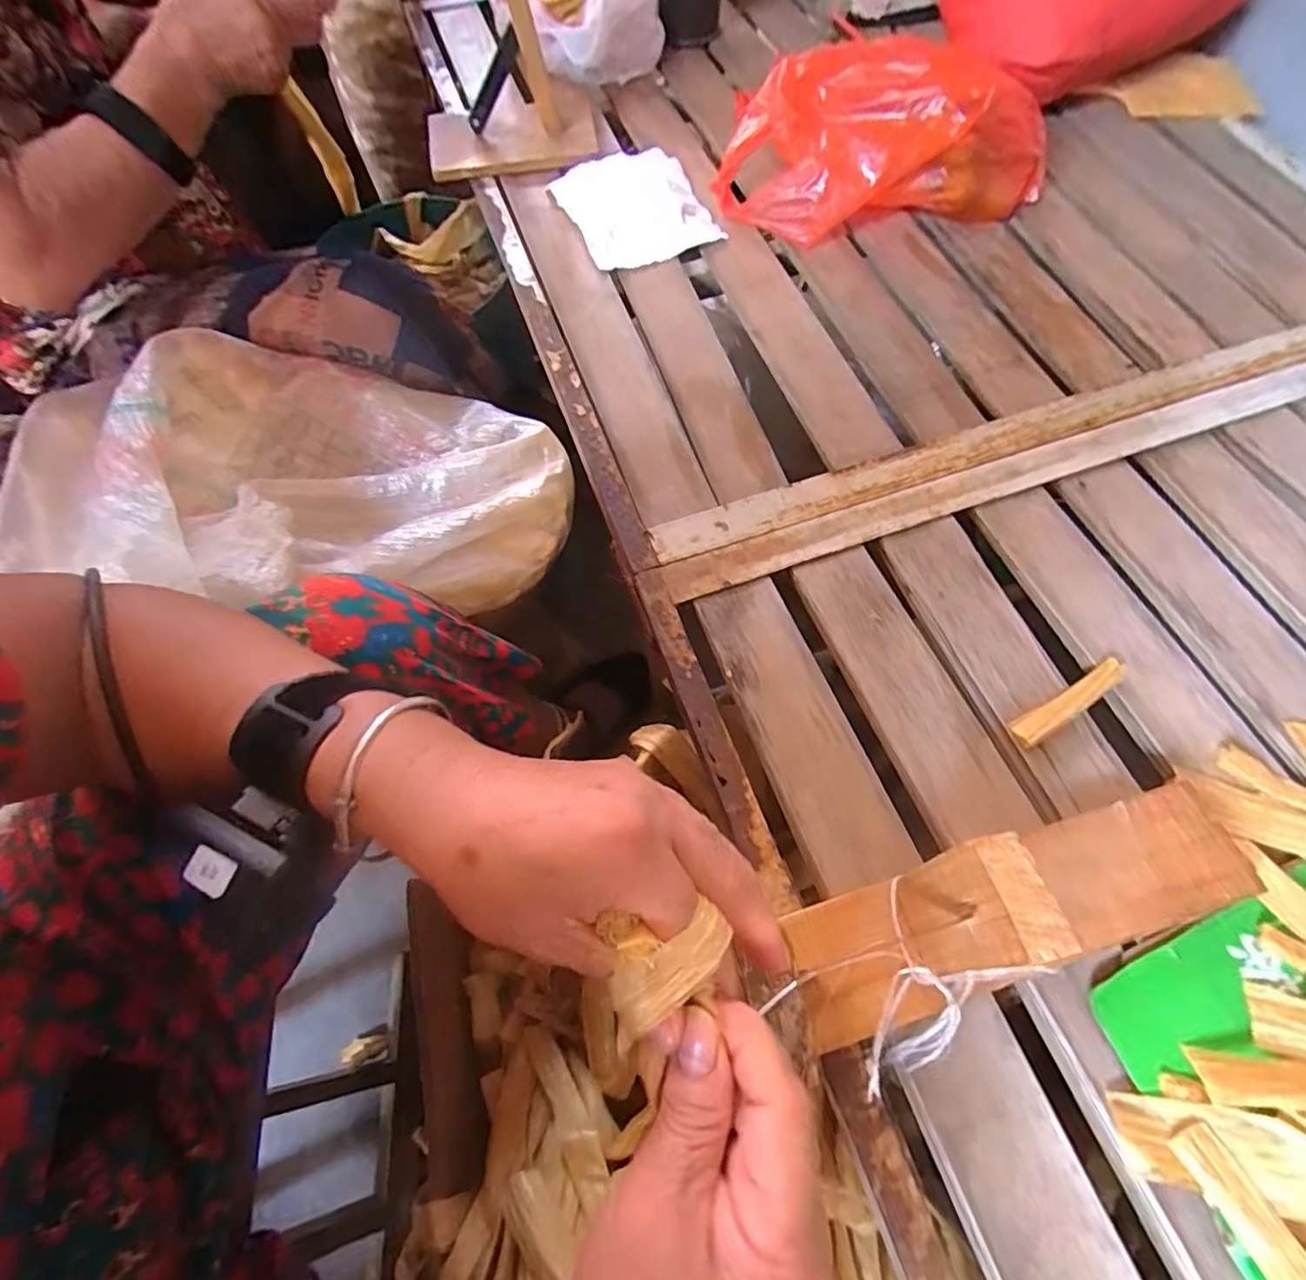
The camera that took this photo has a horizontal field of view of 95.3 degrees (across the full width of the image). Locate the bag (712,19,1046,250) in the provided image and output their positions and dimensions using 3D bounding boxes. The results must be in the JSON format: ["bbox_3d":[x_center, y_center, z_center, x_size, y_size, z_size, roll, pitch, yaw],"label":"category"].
[{"bbox_3d":[0.207,-0.452,0.546,0.289,0.109,0.115,-12,63,-3],"label":"bag"}]

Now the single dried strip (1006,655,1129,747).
[{"bbox_3d":[0.254,0.037,0.361,0.089,0.012,0.016,-28,66,-11],"label":"single dried strip"}]

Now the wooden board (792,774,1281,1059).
[{"bbox_3d":[0.176,0.115,0.263,0.235,0.124,0.061,-16,64,-5],"label":"wooden board"}]

